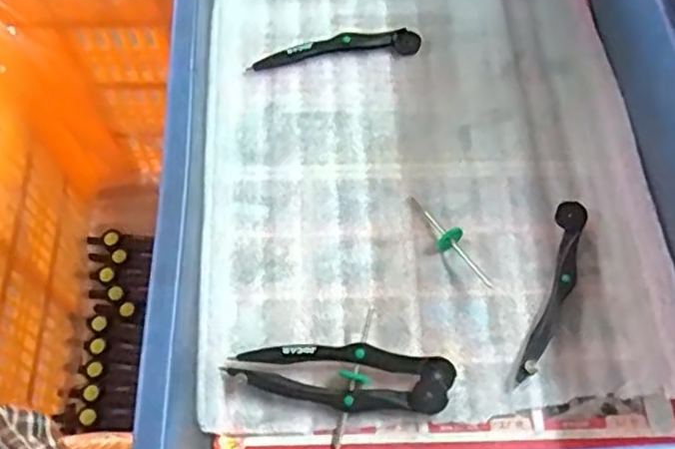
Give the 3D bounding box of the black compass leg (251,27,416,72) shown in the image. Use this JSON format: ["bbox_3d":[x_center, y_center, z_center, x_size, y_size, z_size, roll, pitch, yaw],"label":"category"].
[{"bbox_3d":[-0.001,-0.115,0.449,0.112,0.009,0.017,-9,63,-3],"label":"black compass leg"}]

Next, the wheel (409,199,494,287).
[{"bbox_3d":[0.064,0.009,0.387,0.015,0.013,0.069,-32,67,-14],"label":"wheel"}]

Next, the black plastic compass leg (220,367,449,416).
[{"bbox_3d":[-0.001,0.087,0.350,0.113,0.009,0.017,3,63,3],"label":"black plastic compass leg"}]

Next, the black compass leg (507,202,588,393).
[{"bbox_3d":[0.119,0.038,0.375,0.018,0.008,0.117,19,65,10],"label":"black compass leg"}]

